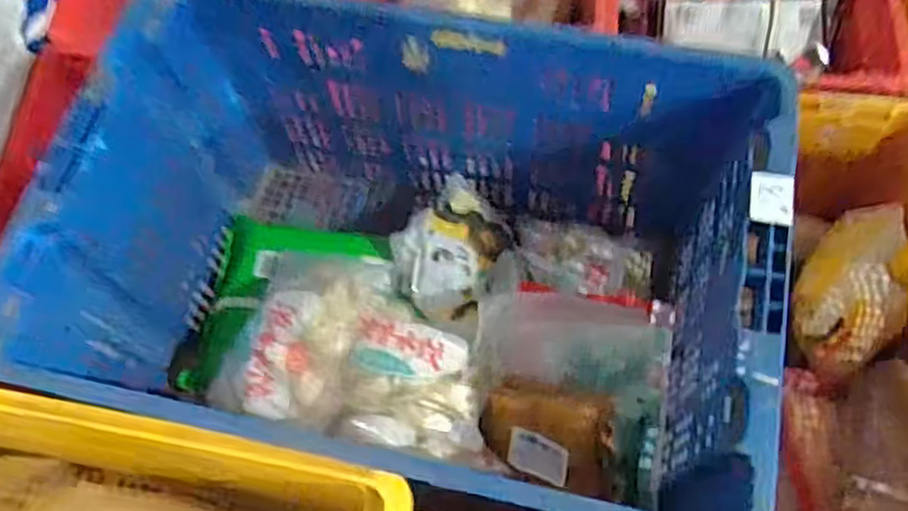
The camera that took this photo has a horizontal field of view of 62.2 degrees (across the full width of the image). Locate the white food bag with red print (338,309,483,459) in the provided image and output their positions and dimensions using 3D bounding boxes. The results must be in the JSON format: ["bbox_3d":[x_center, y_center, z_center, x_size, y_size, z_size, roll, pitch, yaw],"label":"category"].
[{"bbox_3d":[-0.036,0.114,0.712,0.134,0.046,0.139,6,65,6],"label":"white food bag with red print"}]

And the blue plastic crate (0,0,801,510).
[{"bbox_3d":[-0.045,-0.008,0.737,0.557,0.295,0.441,11,66,8],"label":"blue plastic crate"}]

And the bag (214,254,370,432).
[{"bbox_3d":[-0.154,0.076,0.731,0.127,0.062,0.163,16,67,10],"label":"bag"}]

